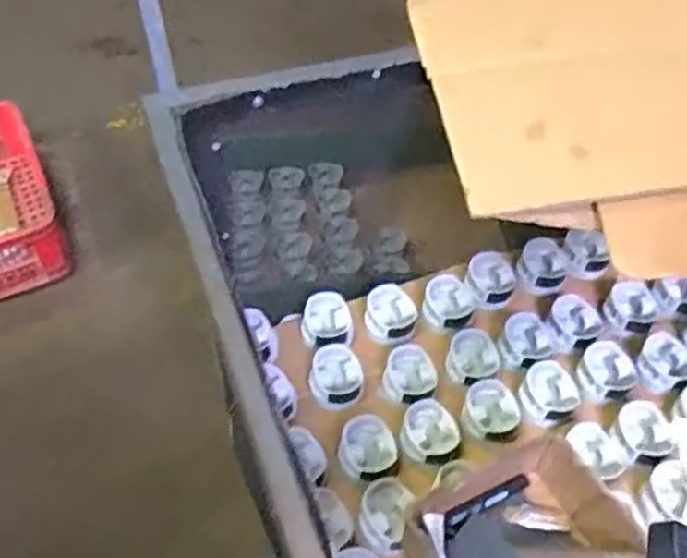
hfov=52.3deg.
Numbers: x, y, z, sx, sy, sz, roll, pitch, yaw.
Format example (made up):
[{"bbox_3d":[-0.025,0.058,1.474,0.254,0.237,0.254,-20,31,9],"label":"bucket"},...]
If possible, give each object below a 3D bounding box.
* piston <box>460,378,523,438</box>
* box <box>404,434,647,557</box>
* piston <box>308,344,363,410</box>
[{"bbox_3d":[0.195,0.178,0.933,0.077,0.036,0.080,2,51,-2],"label":"piston"},{"bbox_3d":[0.189,0.284,0.763,0.216,0.084,0.165,-22,56,-21],"label":"box"},{"bbox_3d":[-0.008,0.134,0.954,0.073,0.036,0.084,10,51,4],"label":"piston"}]

